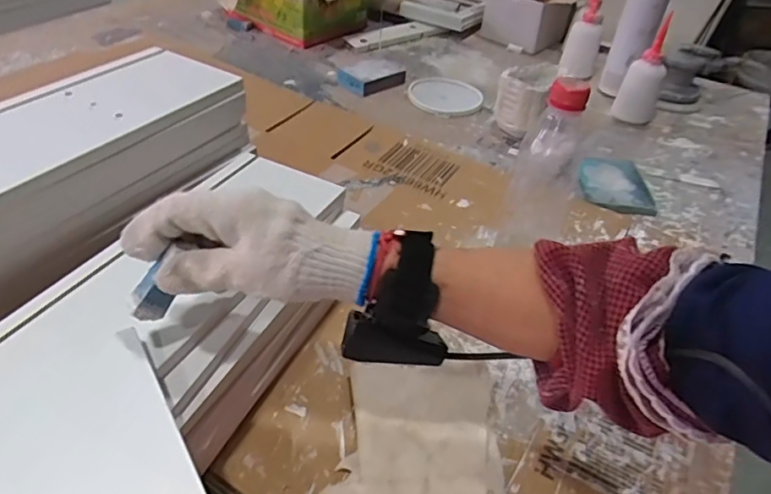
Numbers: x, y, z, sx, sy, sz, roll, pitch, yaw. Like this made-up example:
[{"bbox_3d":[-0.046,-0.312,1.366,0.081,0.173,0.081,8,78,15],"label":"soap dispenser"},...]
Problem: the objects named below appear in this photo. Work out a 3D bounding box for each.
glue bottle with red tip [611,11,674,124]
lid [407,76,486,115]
[{"bbox_3d":[0.427,-0.284,0.908,0.063,0.156,0.053,24,43,21],"label":"glue bottle with red tip"},{"bbox_3d":[0.101,-0.257,0.946,0.121,0.006,0.135,20,42,18],"label":"lid"}]

